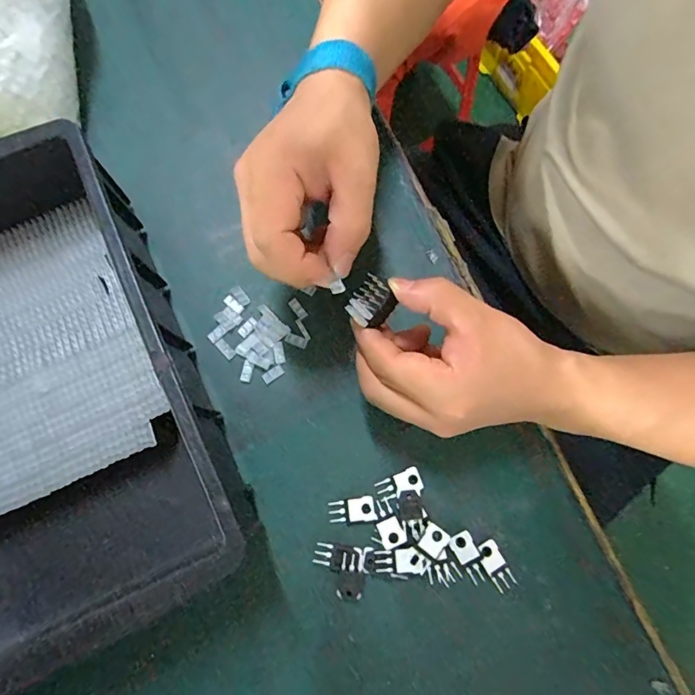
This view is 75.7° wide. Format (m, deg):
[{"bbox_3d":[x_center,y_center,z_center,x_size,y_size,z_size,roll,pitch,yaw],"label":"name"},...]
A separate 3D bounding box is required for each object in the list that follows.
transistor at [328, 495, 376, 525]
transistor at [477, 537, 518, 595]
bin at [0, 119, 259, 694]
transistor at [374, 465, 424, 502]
[{"bbox_3d":[0.003,0.109,0.300,0.030,0.004,0.016,-11,77,-2],"label":"transistor"},{"bbox_3d":[0.096,0.141,0.288,0.015,0.004,0.031,-31,79,-7],"label":"transistor"},{"bbox_3d":[-0.228,0.037,0.280,0.251,0.078,0.295,-24,77,-4],"label":"bin"},{"bbox_3d":[0.036,0.094,0.302,0.030,0.004,0.018,-25,78,-6],"label":"transistor"}]

